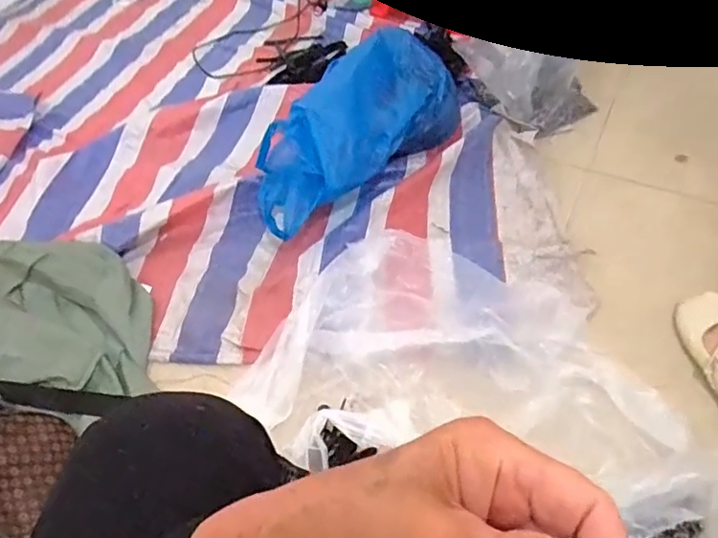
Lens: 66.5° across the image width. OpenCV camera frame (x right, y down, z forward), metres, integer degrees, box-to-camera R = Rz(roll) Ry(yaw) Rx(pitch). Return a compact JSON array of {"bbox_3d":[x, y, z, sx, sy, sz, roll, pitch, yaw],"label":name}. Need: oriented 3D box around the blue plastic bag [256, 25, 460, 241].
[{"bbox_3d":[-0.004,-0.274,1.027,0.225,0.135,0.517,27,60,23],"label":"blue plastic bag"}]

